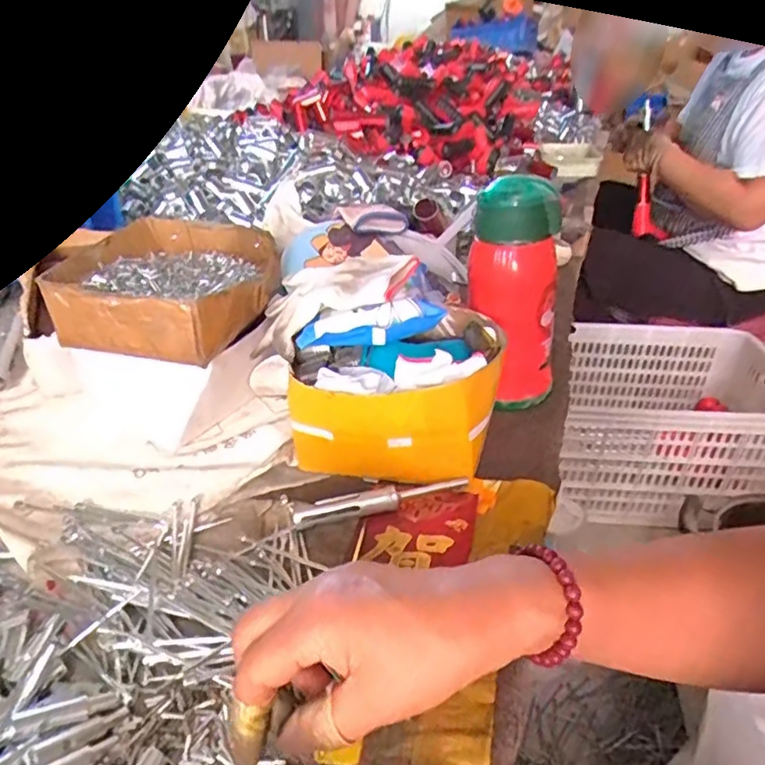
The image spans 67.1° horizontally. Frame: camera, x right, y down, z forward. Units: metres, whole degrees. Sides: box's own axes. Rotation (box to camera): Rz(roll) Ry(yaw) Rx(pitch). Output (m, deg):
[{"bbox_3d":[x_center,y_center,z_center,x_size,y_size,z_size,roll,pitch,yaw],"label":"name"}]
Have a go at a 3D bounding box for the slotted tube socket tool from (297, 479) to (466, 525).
[{"bbox_3d":[0.000,0.092,0.448,0.134,0.015,0.017,-7,34,-10],"label":"slotted tube socket tool"}]

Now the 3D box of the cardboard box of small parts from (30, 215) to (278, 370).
[{"bbox_3d":[-0.195,-0.093,0.535,0.182,0.055,0.175,10,35,15],"label":"cardboard box of small parts"}]

